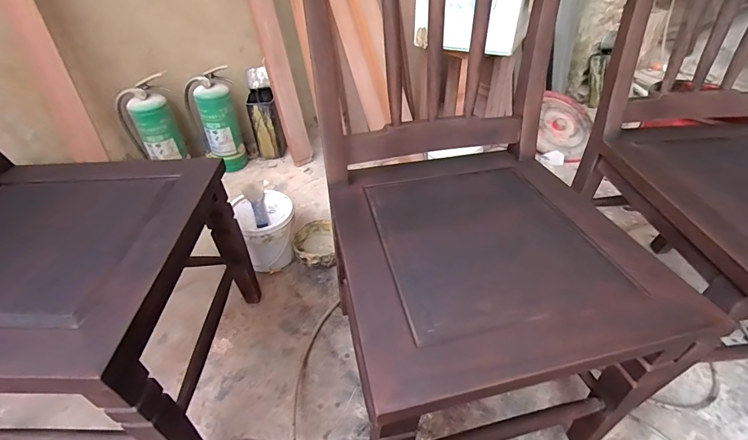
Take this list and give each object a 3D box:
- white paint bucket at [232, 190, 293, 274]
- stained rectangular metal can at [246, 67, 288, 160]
[{"bbox_3d":[-0.321,0.034,1.129,0.167,0.194,0.180,0,41,0],"label":"white paint bucket"},{"bbox_3d":[-0.456,-0.421,1.539,0.123,0.367,0.130,-16,43,-17],"label":"stained rectangular metal can"}]

